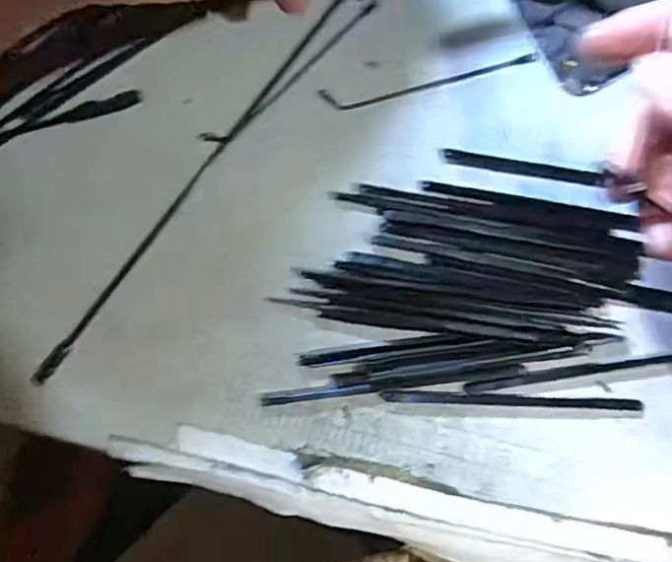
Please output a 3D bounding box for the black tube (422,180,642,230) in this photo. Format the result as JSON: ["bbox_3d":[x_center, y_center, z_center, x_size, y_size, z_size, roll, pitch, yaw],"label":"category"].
[{"bbox_3d":[0.074,-0.030,0.244,0.080,0.005,0.006,12,85,-4],"label":"black tube"}]

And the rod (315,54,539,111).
[{"bbox_3d":[0.037,-0.077,0.250,0.086,0.006,0.009,-11,87,-5],"label":"rod"}]

